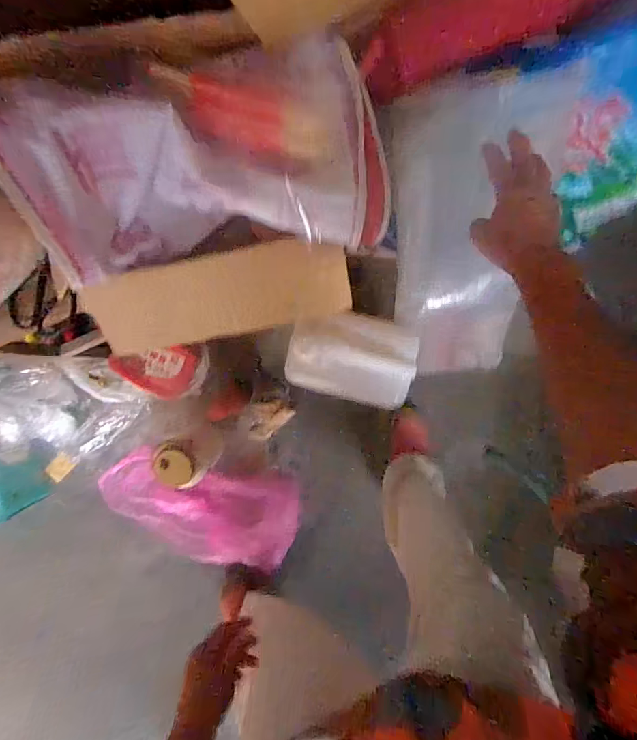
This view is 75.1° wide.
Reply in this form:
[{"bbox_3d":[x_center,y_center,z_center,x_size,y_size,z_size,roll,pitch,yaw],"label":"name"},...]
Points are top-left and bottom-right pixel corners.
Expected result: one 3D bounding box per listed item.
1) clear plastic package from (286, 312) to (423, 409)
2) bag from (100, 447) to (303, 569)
[{"bbox_3d":[0.069,-0.023,0.819,0.247,0.049,0.168,12,94,1],"label":"clear plastic package"},{"bbox_3d":[-0.298,0.364,1.040,0.480,0.056,0.246,14,94,1],"label":"bag"}]

